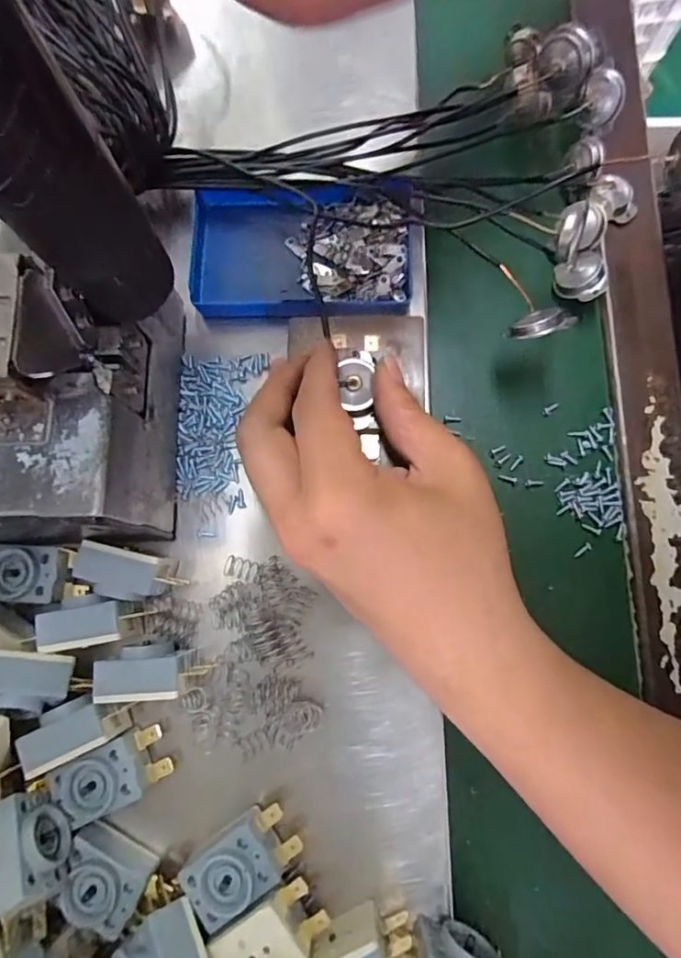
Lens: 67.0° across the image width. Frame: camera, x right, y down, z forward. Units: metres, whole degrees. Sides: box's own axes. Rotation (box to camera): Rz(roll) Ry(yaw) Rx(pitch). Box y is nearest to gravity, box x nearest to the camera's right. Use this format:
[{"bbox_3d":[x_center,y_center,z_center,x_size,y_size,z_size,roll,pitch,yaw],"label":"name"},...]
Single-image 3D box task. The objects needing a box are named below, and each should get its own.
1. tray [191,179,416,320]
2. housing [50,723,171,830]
[{"bbox_3d":[-0.021,-0.121,0.271,0.116,0.023,0.071,2,80,1],"label":"tray"},{"bbox_3d":[-0.099,0.128,0.223,0.045,0.014,0.025,-25,80,-4],"label":"housing"}]

